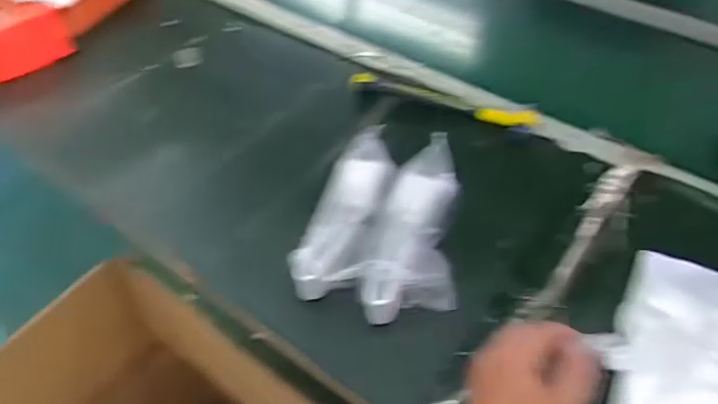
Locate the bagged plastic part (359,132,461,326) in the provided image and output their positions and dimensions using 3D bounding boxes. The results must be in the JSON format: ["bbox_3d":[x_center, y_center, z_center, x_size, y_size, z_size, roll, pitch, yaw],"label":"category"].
[{"bbox_3d":[0.061,0.028,0.571,0.085,0.044,0.185,13,74,13],"label":"bagged plastic part"}]

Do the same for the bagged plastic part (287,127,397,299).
[{"bbox_3d":[-0.008,0.011,0.587,0.063,0.044,0.185,16,69,15],"label":"bagged plastic part"}]

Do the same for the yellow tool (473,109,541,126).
[{"bbox_3d":[0.185,-0.107,0.728,0.083,0.016,0.019,10,47,30],"label":"yellow tool"}]

